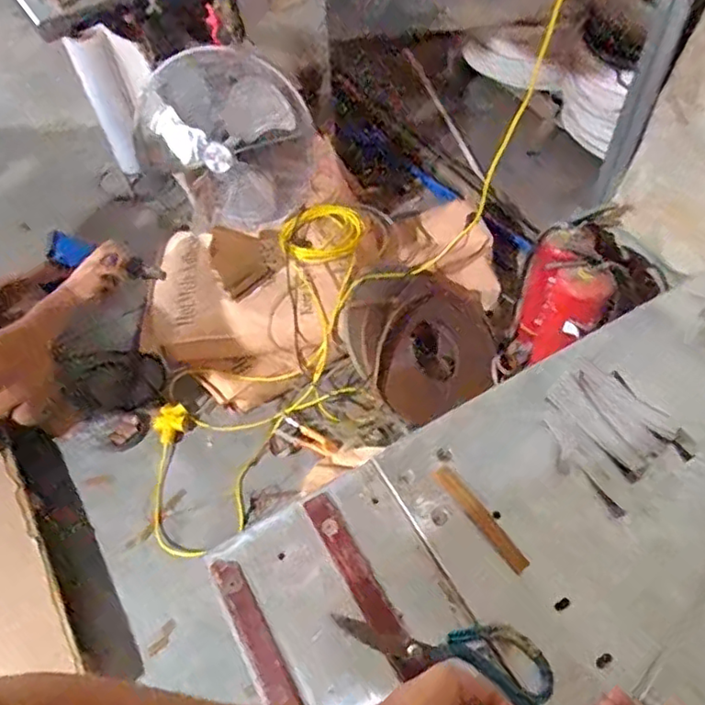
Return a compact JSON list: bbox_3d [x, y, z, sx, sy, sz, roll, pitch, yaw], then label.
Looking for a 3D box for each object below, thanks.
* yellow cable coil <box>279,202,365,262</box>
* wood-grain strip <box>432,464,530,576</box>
[{"bbox_3d":[-0.088,-0.349,1.752,0.228,0.035,0.229,-1,57,1],"label":"yellow cable coil"},{"bbox_3d":[0.141,0.182,0.681,0.021,0.004,0.136,-34,66,-16],"label":"wood-grain strip"}]

